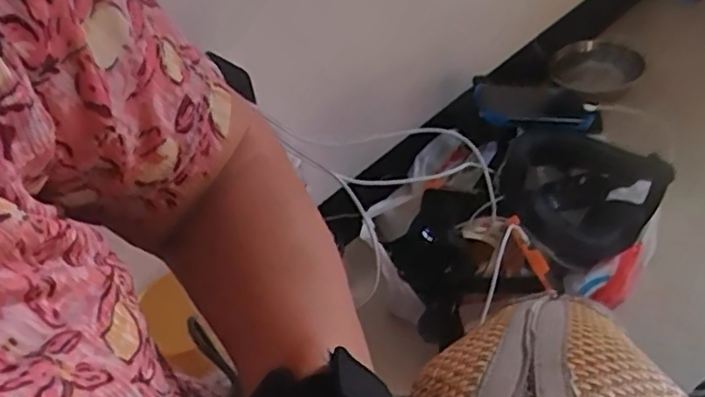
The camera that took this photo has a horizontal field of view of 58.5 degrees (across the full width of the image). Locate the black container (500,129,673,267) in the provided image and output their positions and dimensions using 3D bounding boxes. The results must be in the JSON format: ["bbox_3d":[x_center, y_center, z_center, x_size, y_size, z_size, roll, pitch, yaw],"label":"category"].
[{"bbox_3d":[0.287,-0.008,0.803,0.177,0.092,0.172,-5,36,4],"label":"black container"}]

